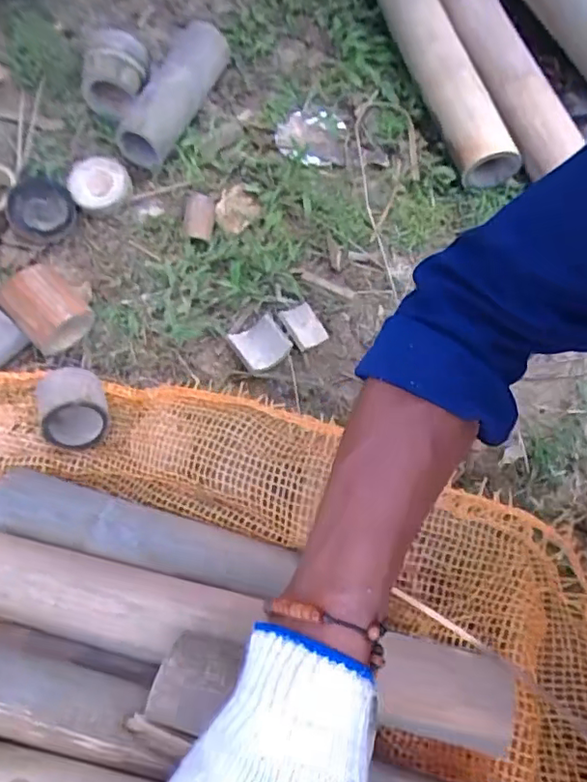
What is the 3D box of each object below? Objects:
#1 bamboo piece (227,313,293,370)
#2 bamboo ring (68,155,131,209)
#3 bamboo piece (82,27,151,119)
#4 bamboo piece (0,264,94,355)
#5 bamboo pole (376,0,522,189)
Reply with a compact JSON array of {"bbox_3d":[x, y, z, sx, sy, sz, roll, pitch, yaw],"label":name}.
[{"bbox_3d":[-0.035,-0.051,0.582,0.049,0.014,0.060,-30,69,-13],"label":"bamboo piece"},{"bbox_3d":[-0.226,-0.244,0.668,0.067,0.023,0.059,-15,66,-6],"label":"bamboo ring"},{"bbox_3d":[-0.214,-0.383,0.691,0.077,0.074,0.073,2,65,2],"label":"bamboo piece"},{"bbox_3d":[-0.246,-0.081,0.573,0.064,0.056,0.078,-43,93,-1],"label":"bamboo piece"},{"bbox_3d":[0.150,-0.521,0.754,0.059,0.072,0.603,-13,66,-5],"label":"bamboo pole"}]

